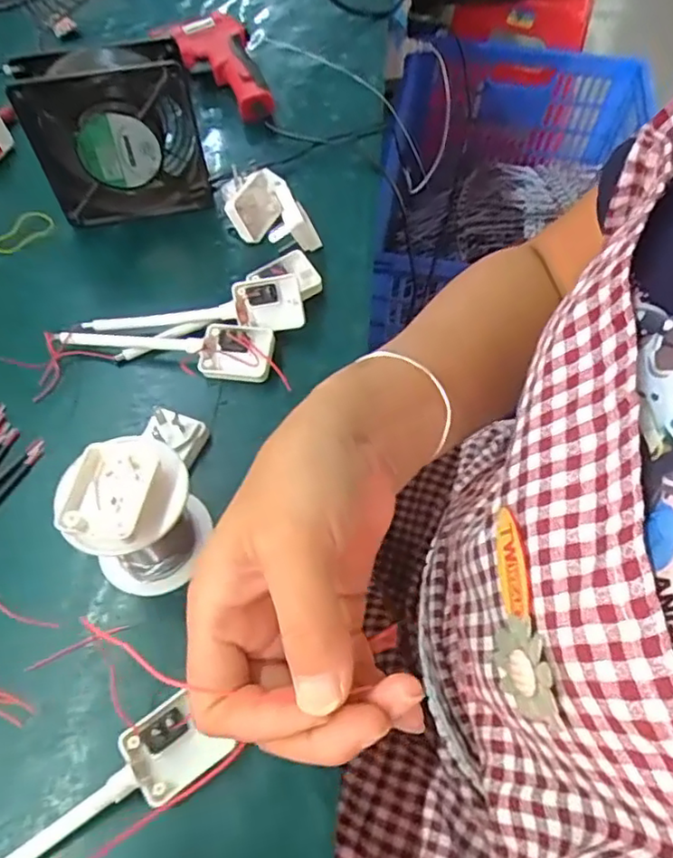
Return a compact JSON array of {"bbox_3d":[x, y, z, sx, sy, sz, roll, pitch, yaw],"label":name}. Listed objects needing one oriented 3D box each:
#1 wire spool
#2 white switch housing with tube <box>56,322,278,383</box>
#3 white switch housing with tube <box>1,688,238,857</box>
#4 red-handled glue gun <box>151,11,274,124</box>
[{"bbox_3d":[-0.105,0.049,0.332,0.063,0.081,0.061,1,57,-1],"label":"wire spool"},{"bbox_3d":[-0.118,-0.054,0.429,0.146,0.014,0.041,0,74,3],"label":"white switch housing with tube"},{"bbox_3d":[-0.120,0.180,0.282,0.139,0.025,0.037,-32,63,-20],"label":"white switch housing with tube"},{"bbox_3d":[-0.127,-0.361,0.625,0.096,0.043,0.159,-15,59,-11],"label":"red-handled glue gun"}]

